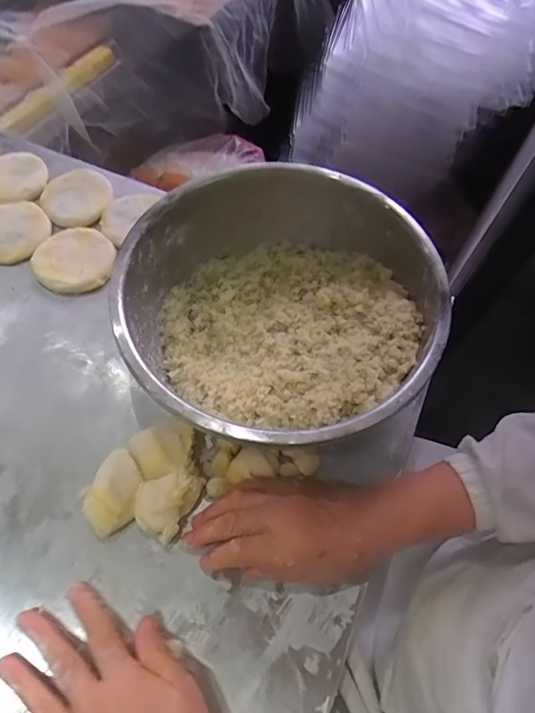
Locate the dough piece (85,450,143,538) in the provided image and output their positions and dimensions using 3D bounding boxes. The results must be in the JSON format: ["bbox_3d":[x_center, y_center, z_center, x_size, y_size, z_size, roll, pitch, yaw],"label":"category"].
[{"bbox_3d":[-0.131,0.118,0.389,0.039,0.044,0.068,12,62,4],"label":"dough piece"}]

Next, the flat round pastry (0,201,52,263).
[{"bbox_3d":[-0.302,-0.146,0.532,0.086,0.010,0.087,1,62,-2],"label":"flat round pastry"}]

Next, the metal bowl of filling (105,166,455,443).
[{"bbox_3d":[0.009,-0.037,0.435,0.272,0.115,0.271,1,62,-2],"label":"metal bowl of filling"}]

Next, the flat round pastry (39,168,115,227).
[{"bbox_3d":[-0.238,-0.202,0.564,0.081,0.009,0.098,10,62,3],"label":"flat round pastry"}]

